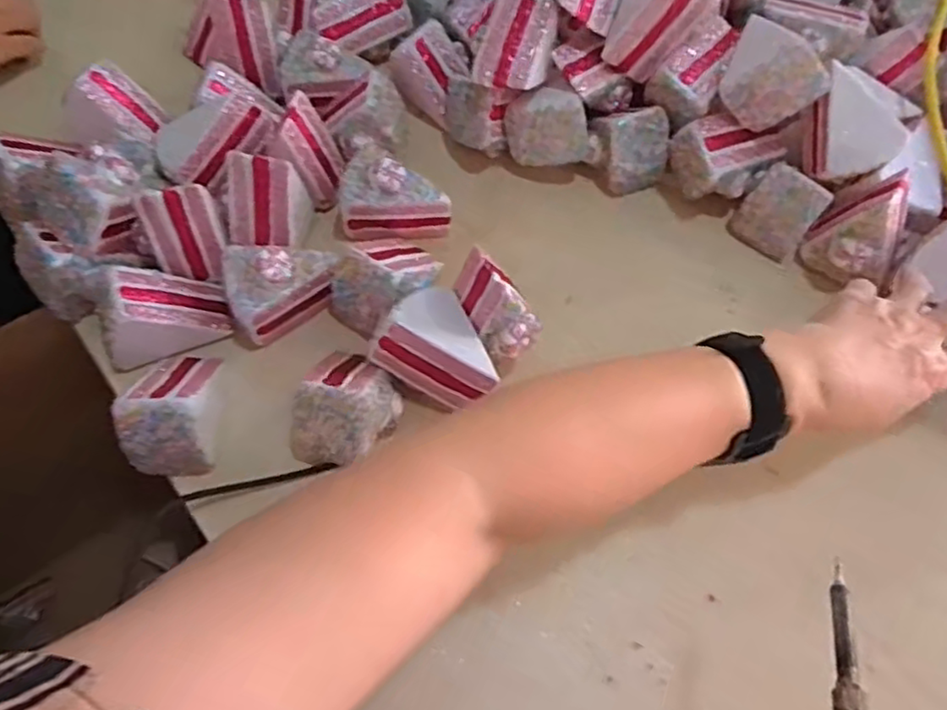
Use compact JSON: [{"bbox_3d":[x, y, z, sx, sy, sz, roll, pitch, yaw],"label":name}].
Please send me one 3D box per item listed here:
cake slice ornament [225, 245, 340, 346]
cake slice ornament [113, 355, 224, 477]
[{"bbox_3d":[-0.152,-0.059,0.513,0.082,0.060,0.058,-33,68,-16],"label":"cake slice ornament"},{"bbox_3d":[-0.205,0.036,0.471,0.059,0.077,0.086,-3,63,-2],"label":"cake slice ornament"}]

